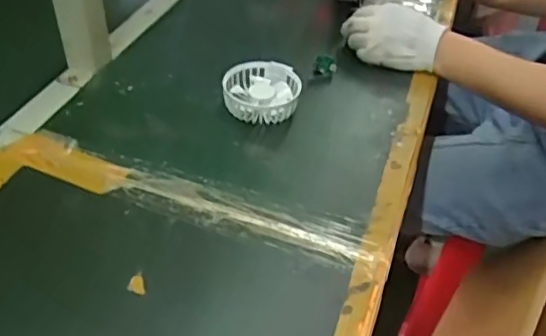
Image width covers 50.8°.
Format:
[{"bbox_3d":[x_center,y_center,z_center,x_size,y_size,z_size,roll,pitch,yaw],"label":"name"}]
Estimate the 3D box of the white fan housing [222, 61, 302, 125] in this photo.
[{"bbox_3d":[-0.015,-0.089,0.690,0.092,0.031,0.092,10,42,4],"label":"white fan housing"}]

